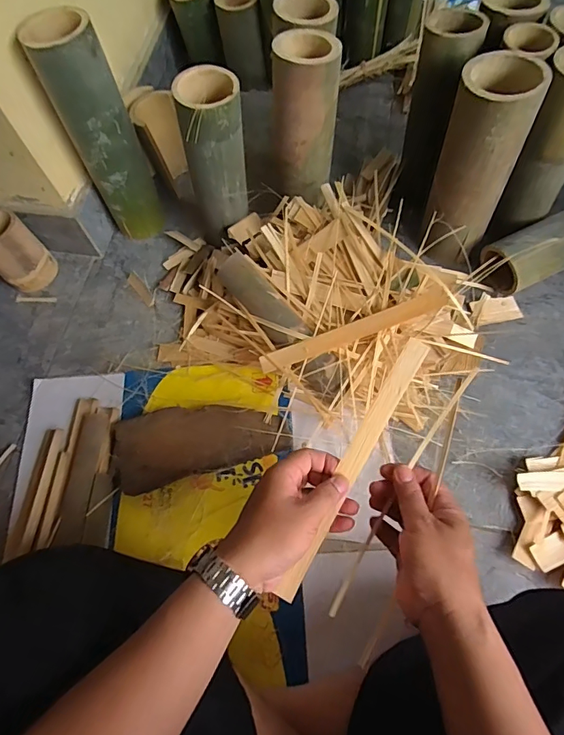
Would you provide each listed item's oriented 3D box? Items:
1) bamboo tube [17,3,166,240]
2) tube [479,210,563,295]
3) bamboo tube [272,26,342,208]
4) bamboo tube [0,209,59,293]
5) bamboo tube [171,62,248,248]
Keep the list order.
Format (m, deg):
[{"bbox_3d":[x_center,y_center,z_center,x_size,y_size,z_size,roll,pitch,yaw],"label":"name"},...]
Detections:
[{"bbox_3d":[-0.272,-0.346,0.700,0.093,0.324,0.081,-26,65,-10],"label":"bamboo tube"},{"bbox_3d":[0.447,-0.209,0.720,0.309,0.087,0.089,-26,66,-7],"label":"tube"},{"bbox_3d":[0.034,-0.363,0.673,0.093,0.213,0.092,10,67,9],"label":"bamboo tube"},{"bbox_3d":[-0.455,-0.195,0.759,0.082,0.119,0.087,38,72,19],"label":"bamboo tube"},{"bbox_3d":[-0.096,-0.293,0.684,0.093,0.269,0.074,-17,66,-4],"label":"bamboo tube"}]

